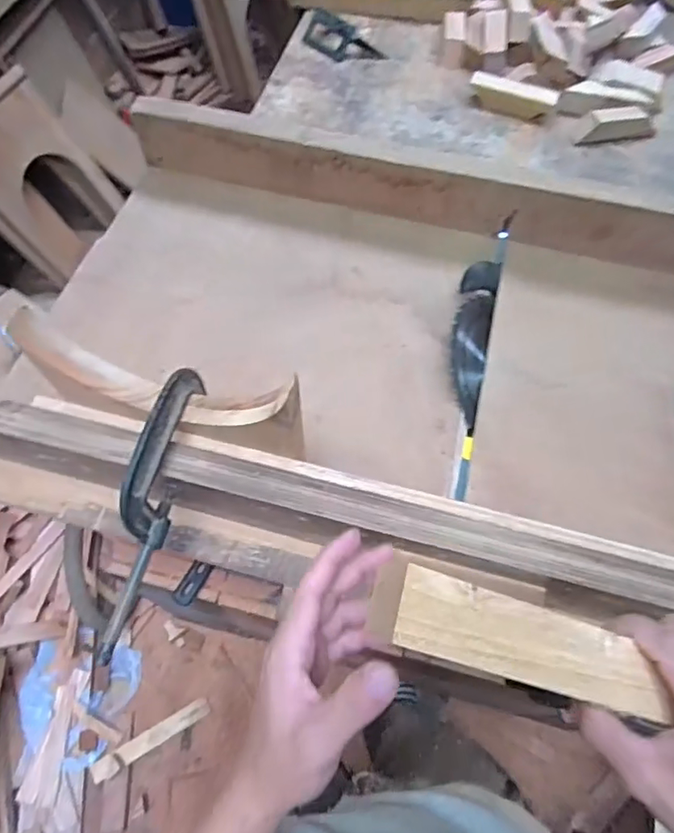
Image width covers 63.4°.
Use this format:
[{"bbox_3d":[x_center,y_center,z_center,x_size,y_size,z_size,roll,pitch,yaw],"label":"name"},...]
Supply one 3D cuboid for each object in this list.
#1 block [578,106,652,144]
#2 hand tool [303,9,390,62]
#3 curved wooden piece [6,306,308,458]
[{"bbox_3d":[0.511,-0.543,1.018,0.146,0.056,0.042,-13,64,-9],"label":"block"},{"bbox_3d":[0.015,-0.783,1.123,0.180,0.048,0.085,19,64,8],"label":"hand tool"},{"bbox_3d":[-0.157,-0.017,0.523,0.258,0.116,0.041,14,63,5],"label":"curved wooden piece"}]

